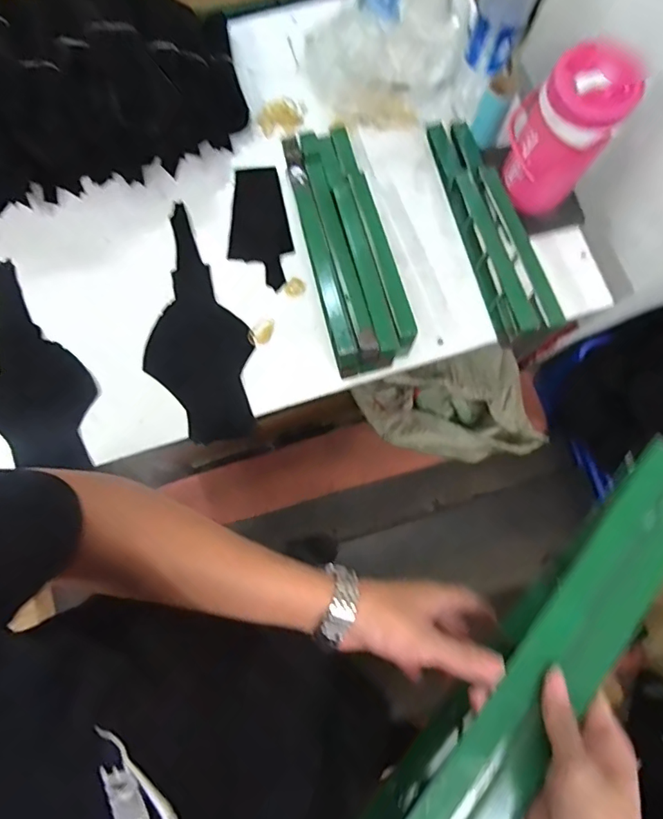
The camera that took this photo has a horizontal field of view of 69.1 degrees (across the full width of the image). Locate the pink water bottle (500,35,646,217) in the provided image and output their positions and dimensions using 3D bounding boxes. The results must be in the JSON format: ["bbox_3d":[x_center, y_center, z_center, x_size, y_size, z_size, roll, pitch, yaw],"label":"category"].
[{"bbox_3d":[0.381,-0.468,0.815,0.149,0.229,0.148,0,77,-1],"label":"pink water bottle"}]

